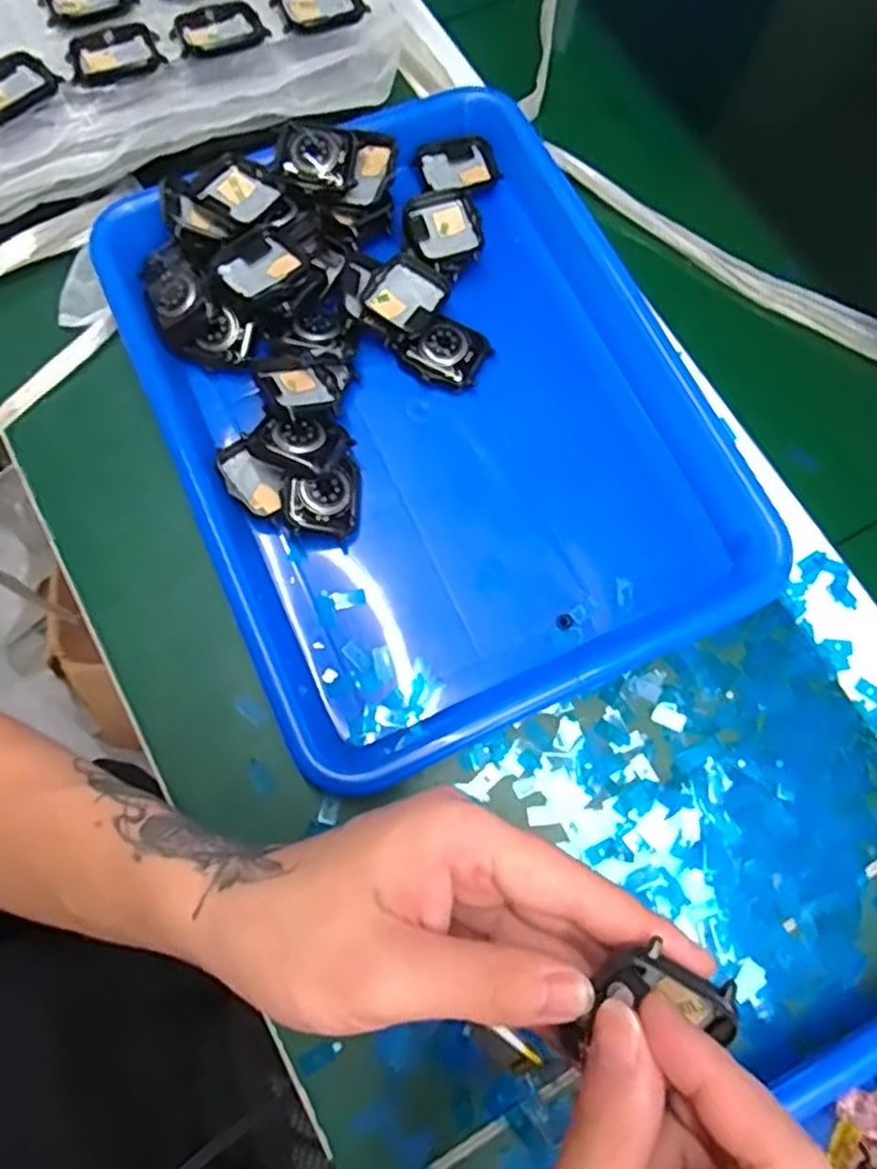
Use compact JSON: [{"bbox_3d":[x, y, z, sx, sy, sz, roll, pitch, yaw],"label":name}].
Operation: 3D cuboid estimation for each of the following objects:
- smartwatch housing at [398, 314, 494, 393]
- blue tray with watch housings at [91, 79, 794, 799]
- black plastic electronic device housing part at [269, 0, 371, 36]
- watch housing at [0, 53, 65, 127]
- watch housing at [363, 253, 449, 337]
[{"bbox_3d":[0.004,-0.122,0.380,0.040,0.011,0.035,27,75,6],"label":"smartwatch housing"},{"bbox_3d":[0.003,-0.095,0.367,0.269,0.038,0.320,-24,76,-8],"label":"blue tray with watch housings"},{"bbox_3d":[-0.068,-0.322,0.401,0.047,0.005,0.040,-26,83,-9],"label":"black plastic electronic device housing part"},{"bbox_3d":[-0.216,-0.249,0.364,0.046,0.006,0.035,-39,78,-11],"label":"watch housing"},{"bbox_3d":[-0.017,-0.150,0.379,0.035,0.007,0.040,32,76,7],"label":"watch housing"}]

